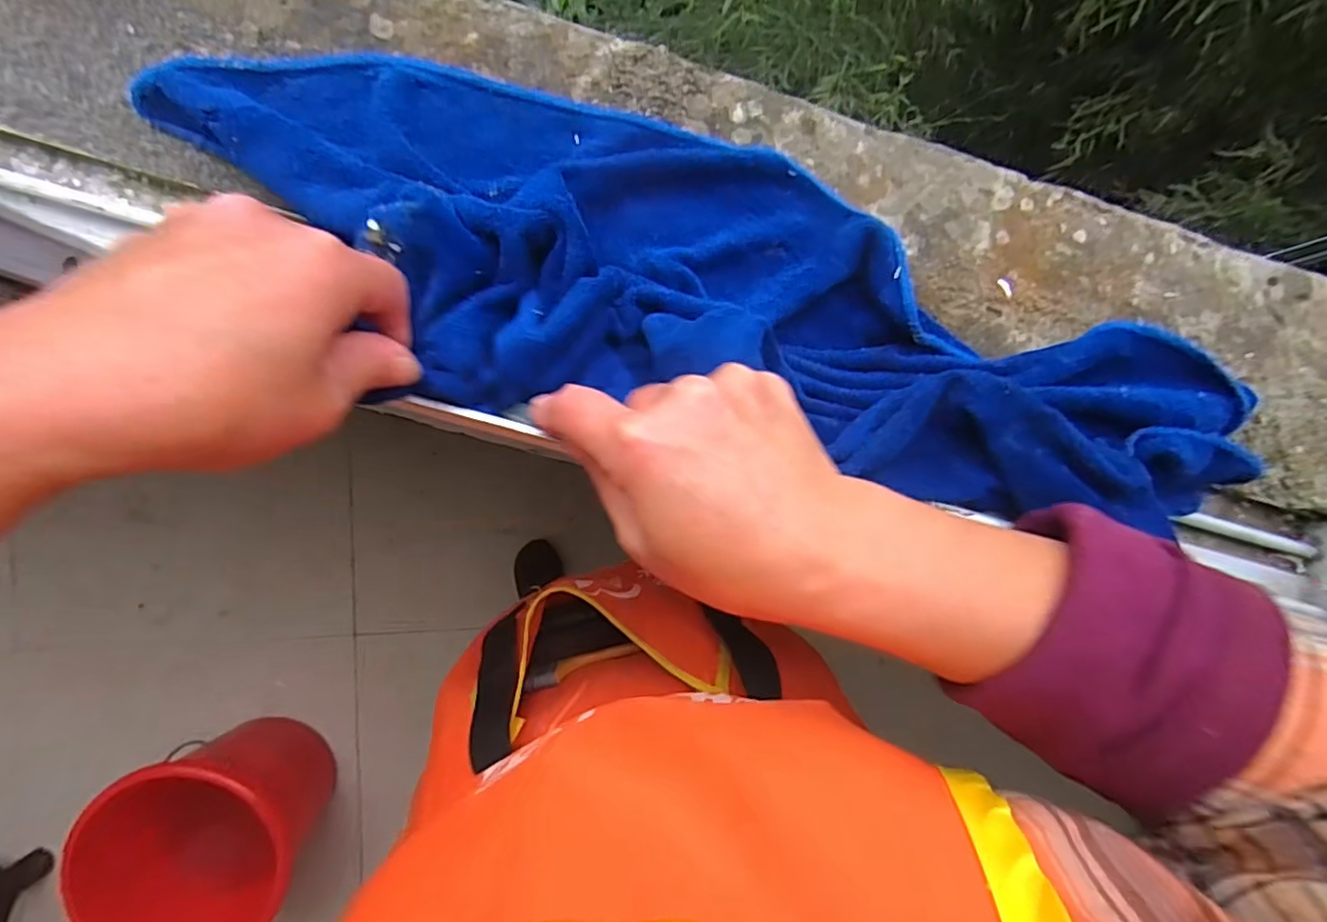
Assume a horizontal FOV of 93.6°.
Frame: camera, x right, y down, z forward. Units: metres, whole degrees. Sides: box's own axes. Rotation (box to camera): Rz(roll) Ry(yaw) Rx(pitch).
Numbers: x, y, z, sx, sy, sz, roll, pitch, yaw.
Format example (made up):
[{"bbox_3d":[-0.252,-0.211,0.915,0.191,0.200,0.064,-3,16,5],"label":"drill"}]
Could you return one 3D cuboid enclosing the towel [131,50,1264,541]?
[{"bbox_3d":[0.026,-0.068,0.277,0.491,0.046,0.151,19,87,-4],"label":"towel"}]

